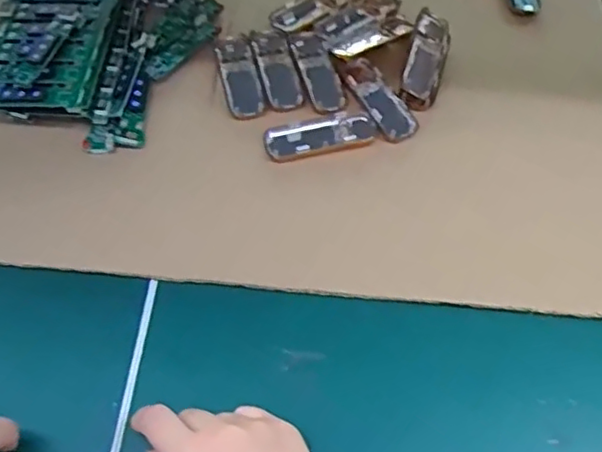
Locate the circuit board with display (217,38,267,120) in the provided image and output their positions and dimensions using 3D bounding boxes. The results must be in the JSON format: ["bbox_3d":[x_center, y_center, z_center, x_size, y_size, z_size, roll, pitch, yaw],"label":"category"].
[{"bbox_3d":[-0.048,-0.119,0.500,0.029,0.004,0.086,-12,60,-10],"label":"circuit board with display"}]

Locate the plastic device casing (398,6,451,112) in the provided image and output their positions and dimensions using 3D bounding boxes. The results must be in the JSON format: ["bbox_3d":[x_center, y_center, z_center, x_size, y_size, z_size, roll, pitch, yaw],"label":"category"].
[{"bbox_3d":[0.101,-0.133,0.508,0.030,0.019,0.091,14,59,6],"label":"plastic device casing"}]

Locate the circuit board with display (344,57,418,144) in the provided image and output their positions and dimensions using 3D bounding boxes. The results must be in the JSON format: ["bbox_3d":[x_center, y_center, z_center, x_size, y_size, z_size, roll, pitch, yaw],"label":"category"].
[{"bbox_3d":[0.060,-0.100,0.496,0.030,0.004,0.084,-26,64,-17],"label":"circuit board with display"}]

